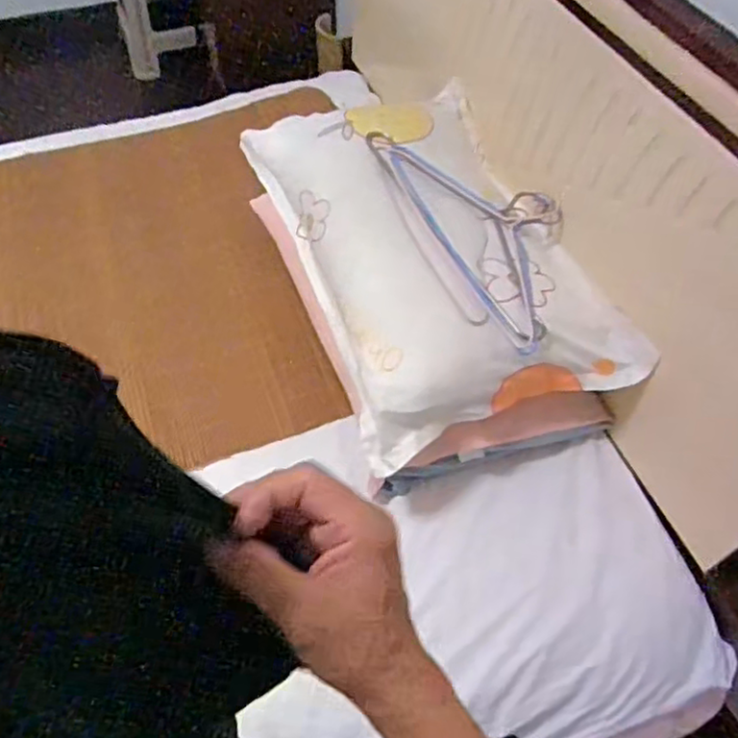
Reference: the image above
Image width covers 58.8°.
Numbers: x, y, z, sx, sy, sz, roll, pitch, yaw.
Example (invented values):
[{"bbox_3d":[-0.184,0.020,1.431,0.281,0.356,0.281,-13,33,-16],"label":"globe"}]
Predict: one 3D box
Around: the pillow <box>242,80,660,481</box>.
[{"bbox_3d":[0.093,-0.216,1.062,0.428,0.129,0.681,-16,56,-12],"label":"pillow"}]

